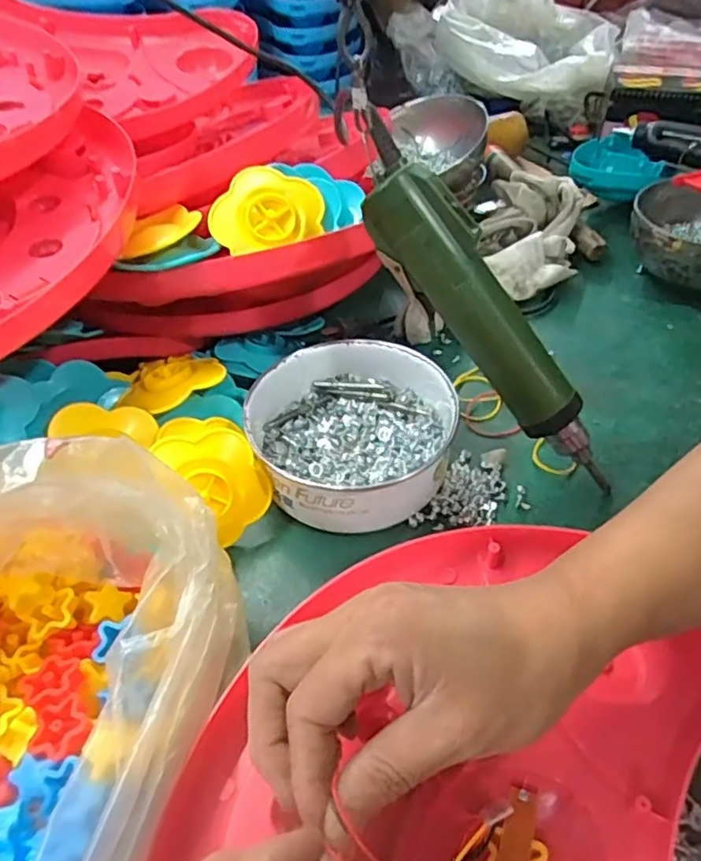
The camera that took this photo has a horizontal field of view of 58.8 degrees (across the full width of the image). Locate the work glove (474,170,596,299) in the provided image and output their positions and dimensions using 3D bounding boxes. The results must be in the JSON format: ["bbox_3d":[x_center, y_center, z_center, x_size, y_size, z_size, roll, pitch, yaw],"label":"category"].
[{"bbox_3d":[0.172,-0.194,0.614,0.102,0.062,0.153,11,47,17],"label":"work glove"}]

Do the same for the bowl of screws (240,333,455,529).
[{"bbox_3d":[0.002,-0.003,0.440,0.137,0.052,0.143,-3,45,3],"label":"bowl of screws"}]

